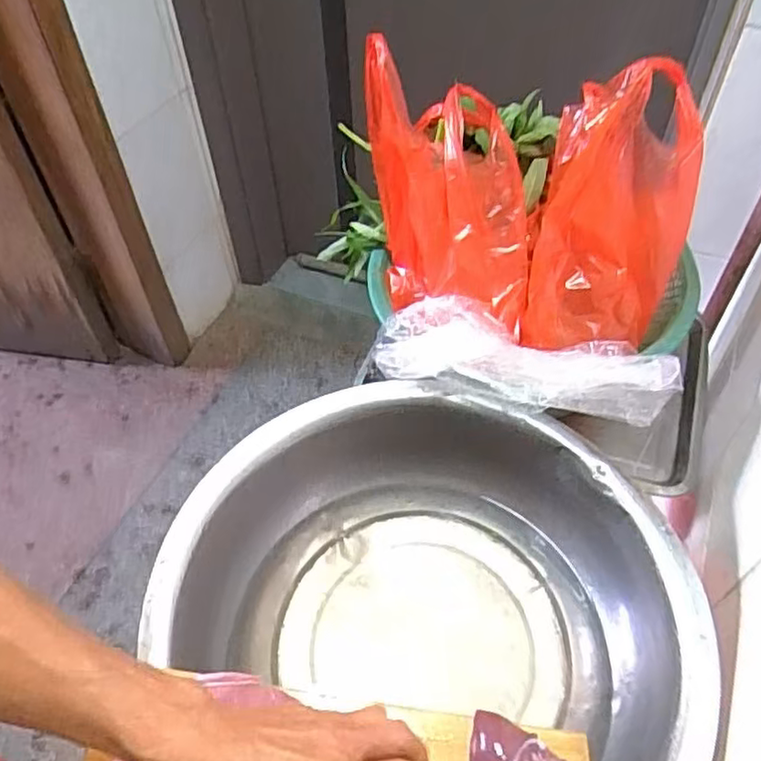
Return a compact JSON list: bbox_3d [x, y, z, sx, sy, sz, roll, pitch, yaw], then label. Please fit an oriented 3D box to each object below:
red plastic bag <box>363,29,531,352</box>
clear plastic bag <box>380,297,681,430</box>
[{"bbox_3d":[0.073,-0.193,0.682,0.148,0.192,0.248,-7,50,-4],"label":"red plastic bag"},{"bbox_3d":[0.137,-0.014,0.635,0.288,0.051,0.097,11,51,11],"label":"clear plastic bag"}]

